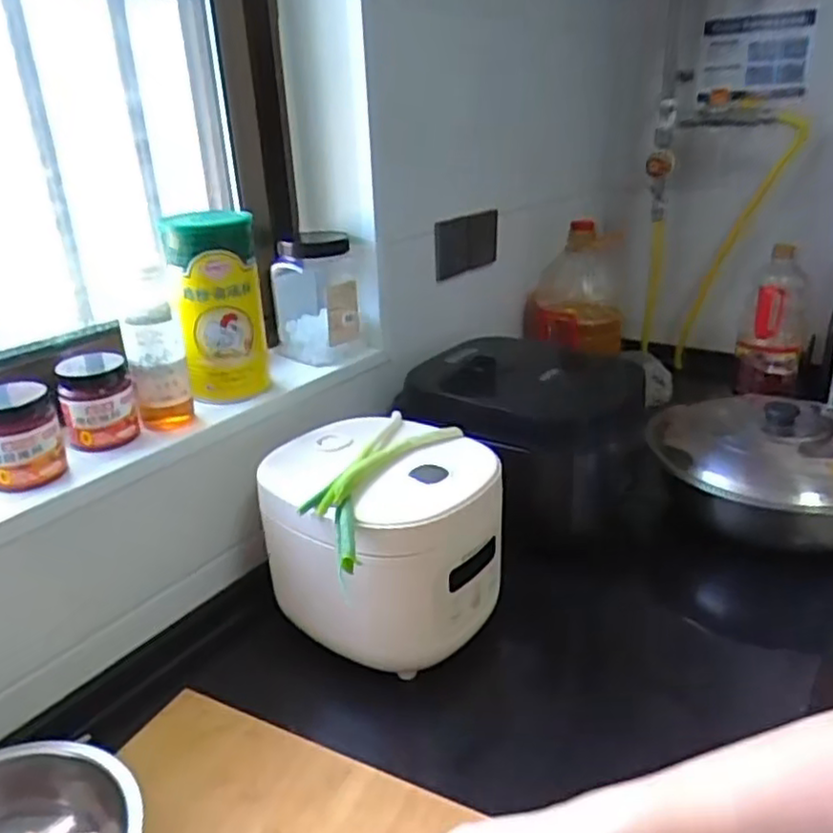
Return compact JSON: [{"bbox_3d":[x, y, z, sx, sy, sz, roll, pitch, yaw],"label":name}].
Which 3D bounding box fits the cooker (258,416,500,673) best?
[{"bbox_3d":[-0.042,0.130,0.745,0.217,0.181,0.222,-23,31,-39],"label":"cooker"}]

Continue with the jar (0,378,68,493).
[{"bbox_3d":[-0.363,0.016,0.643,0.068,0.088,0.062,1,27,-1],"label":"jar"}]

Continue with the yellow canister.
[{"bbox_3d":[-0.221,-0.118,0.790,0.096,0.197,0.084,-9,24,-16],"label":"yellow canister"}]

